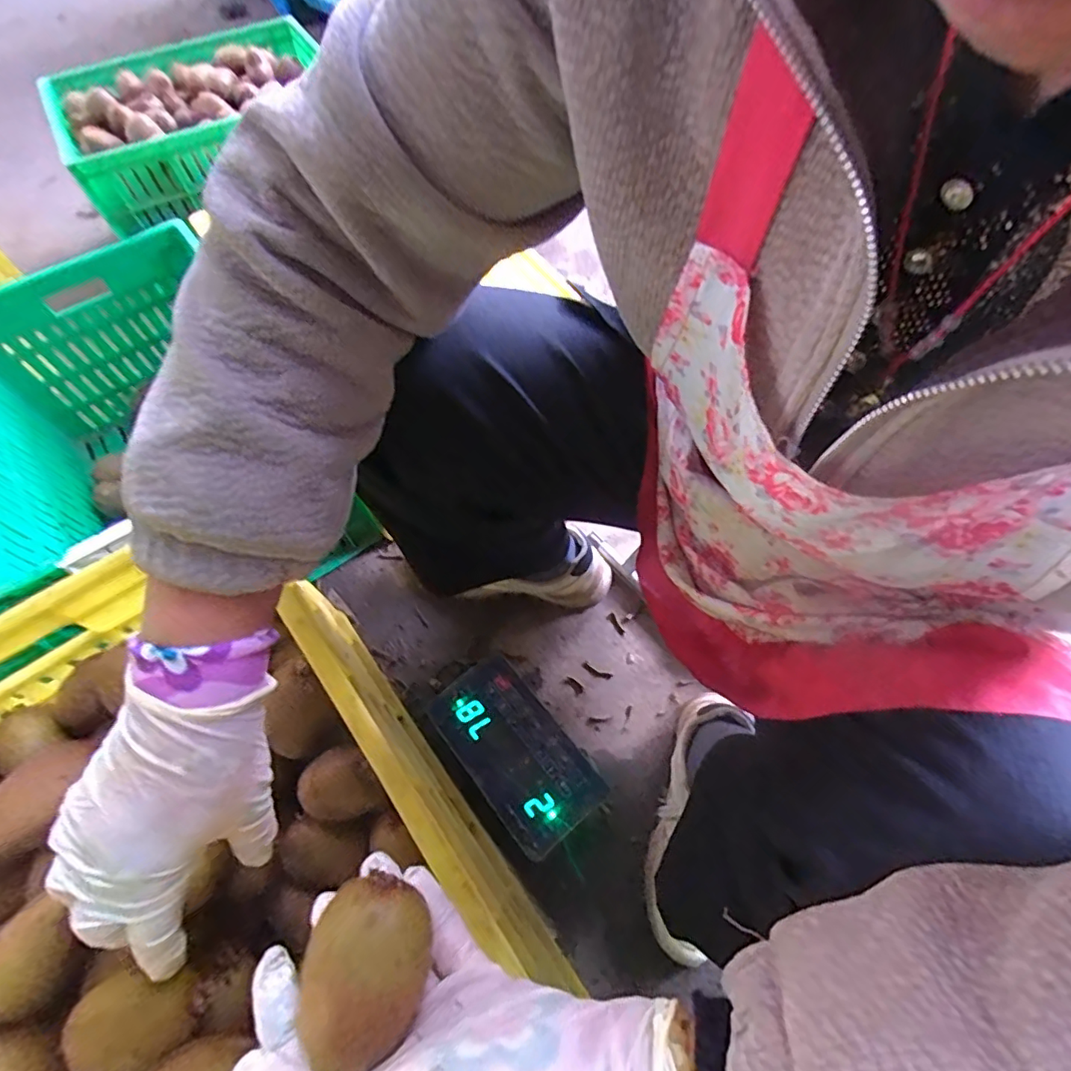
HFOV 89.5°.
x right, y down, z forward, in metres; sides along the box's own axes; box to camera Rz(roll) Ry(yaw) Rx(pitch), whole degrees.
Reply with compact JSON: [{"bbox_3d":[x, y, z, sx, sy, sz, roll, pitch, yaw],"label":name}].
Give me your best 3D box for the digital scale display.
[{"bbox_3d":[-0.024,0.227,0.580,0.102,0.025,0.194,-37,67,-16],"label":"digital scale display"}]

